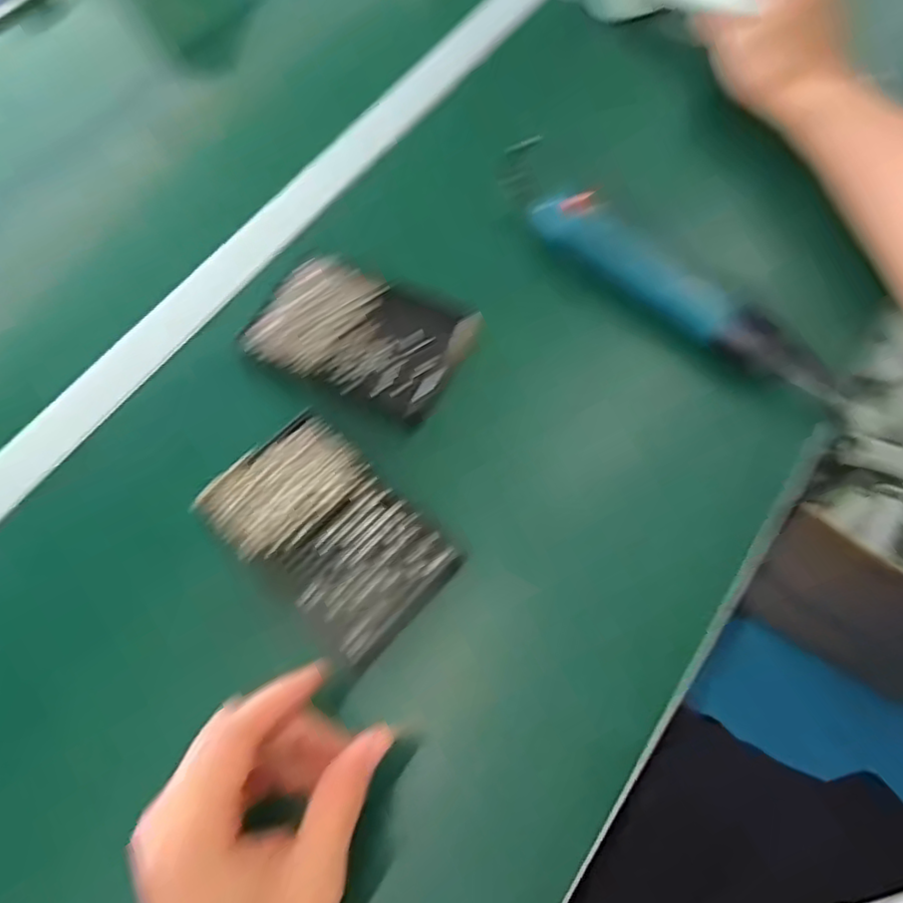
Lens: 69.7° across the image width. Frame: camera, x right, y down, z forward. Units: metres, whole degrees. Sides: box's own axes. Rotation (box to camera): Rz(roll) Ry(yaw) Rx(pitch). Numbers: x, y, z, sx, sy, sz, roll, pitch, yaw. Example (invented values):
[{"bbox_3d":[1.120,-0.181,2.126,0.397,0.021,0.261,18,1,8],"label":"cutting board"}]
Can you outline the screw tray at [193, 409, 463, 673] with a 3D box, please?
[{"bbox_3d":[-0.073,0.046,0.383,0.143,0.011,0.088,41,74,18],"label":"screw tray"}]

